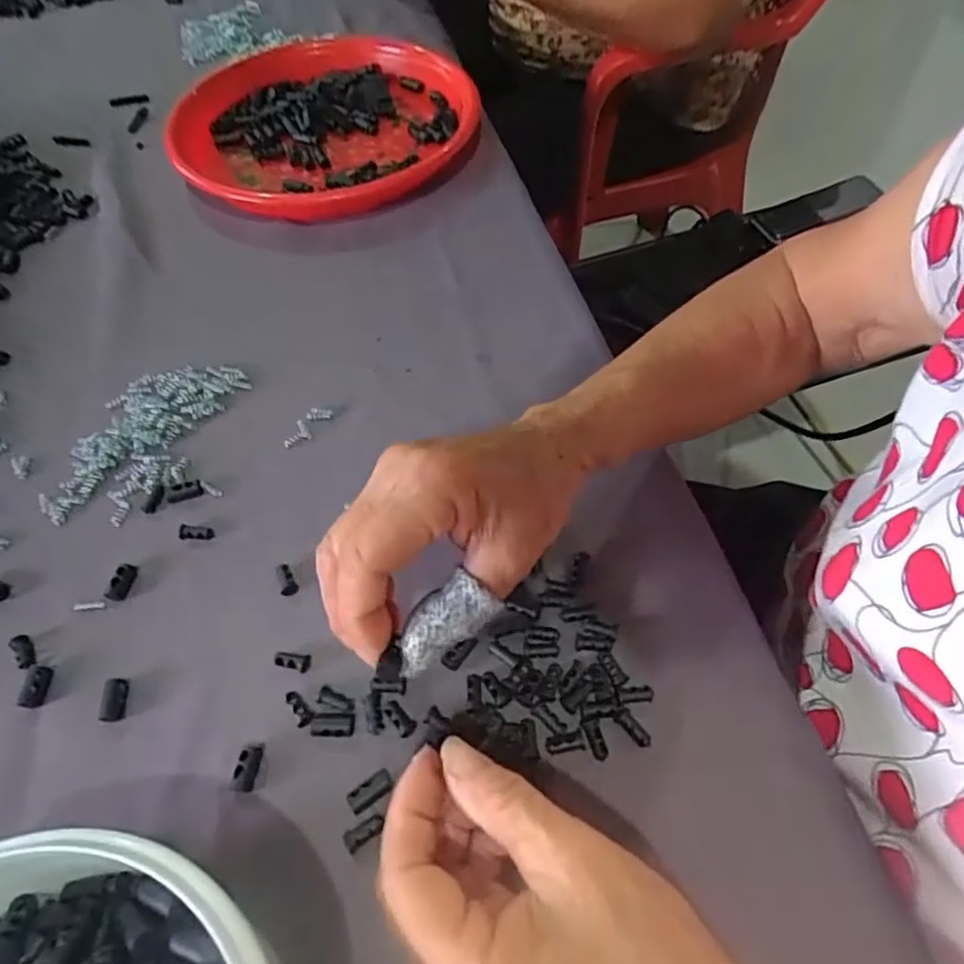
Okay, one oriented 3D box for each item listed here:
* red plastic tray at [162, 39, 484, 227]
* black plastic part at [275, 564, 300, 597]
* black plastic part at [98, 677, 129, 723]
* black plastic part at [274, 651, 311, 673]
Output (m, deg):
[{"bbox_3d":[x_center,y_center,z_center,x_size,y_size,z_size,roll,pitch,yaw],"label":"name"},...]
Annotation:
[{"bbox_3d":[-0.132,-0.306,0.566,0.245,0.042,0.237,-19,57,-11],"label":"red plastic tray"},{"bbox_3d":[-0.101,0.049,0.341,0.009,0.005,0.018,-26,58,-15],"label":"black plastic part"},{"bbox_3d":[-0.171,0.100,0.307,0.011,0.009,0.018,-2,55,1],"label":"black plastic part"},{"bbox_3d":[-0.090,0.084,0.315,0.017,0.004,0.008,7,56,6],"label":"black plastic part"}]

